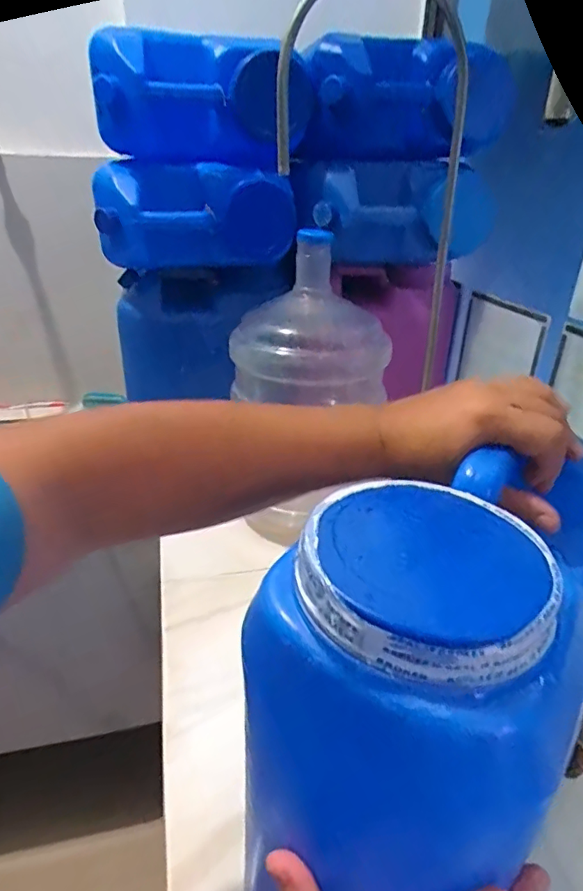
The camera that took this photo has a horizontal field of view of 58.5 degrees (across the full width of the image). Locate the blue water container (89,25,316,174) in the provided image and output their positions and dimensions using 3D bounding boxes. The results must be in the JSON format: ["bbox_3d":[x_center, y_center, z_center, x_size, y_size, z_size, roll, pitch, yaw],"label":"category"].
[{"bbox_3d":[-0.133,-0.529,0.799,0.312,0.161,0.174,-8,28,-18],"label":"blue water container"}]

